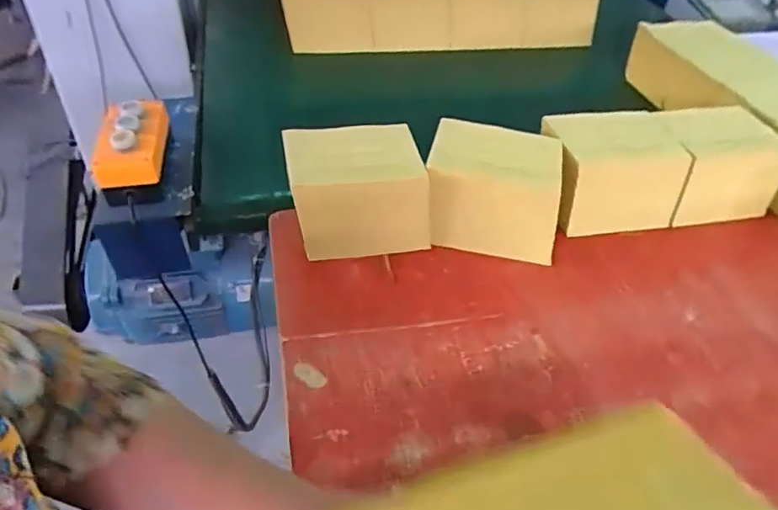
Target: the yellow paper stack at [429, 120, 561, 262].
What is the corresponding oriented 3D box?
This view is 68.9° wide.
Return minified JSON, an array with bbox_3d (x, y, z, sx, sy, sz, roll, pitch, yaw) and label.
[{"bbox_3d":[0.134,-0.082,0.739,0.165,0.129,0.112,9,44,3],"label":"yellow paper stack"}]

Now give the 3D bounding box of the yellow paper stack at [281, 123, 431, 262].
[{"bbox_3d":[-0.040,-0.074,0.715,0.170,0.123,0.135,-6,45,-13],"label":"yellow paper stack"}]

